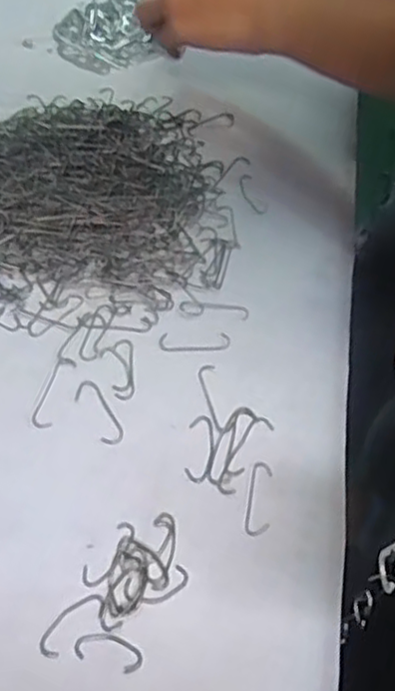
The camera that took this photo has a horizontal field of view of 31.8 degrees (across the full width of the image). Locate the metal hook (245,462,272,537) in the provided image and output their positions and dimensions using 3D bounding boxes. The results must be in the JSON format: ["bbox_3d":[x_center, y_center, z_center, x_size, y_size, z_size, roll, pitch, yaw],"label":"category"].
[{"bbox_3d":[0.033,0.082,0.373,0.013,0.004,0.042,6,55,3],"label":"metal hook"}]

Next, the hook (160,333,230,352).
[{"bbox_3d":[-0.001,-0.003,0.433,0.044,0.004,0.014,-1,55,-3],"label":"hook"}]

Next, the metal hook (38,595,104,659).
[{"bbox_3d":[-0.062,0.134,0.335,0.013,0.004,0.036,34,61,20],"label":"metal hook"}]

